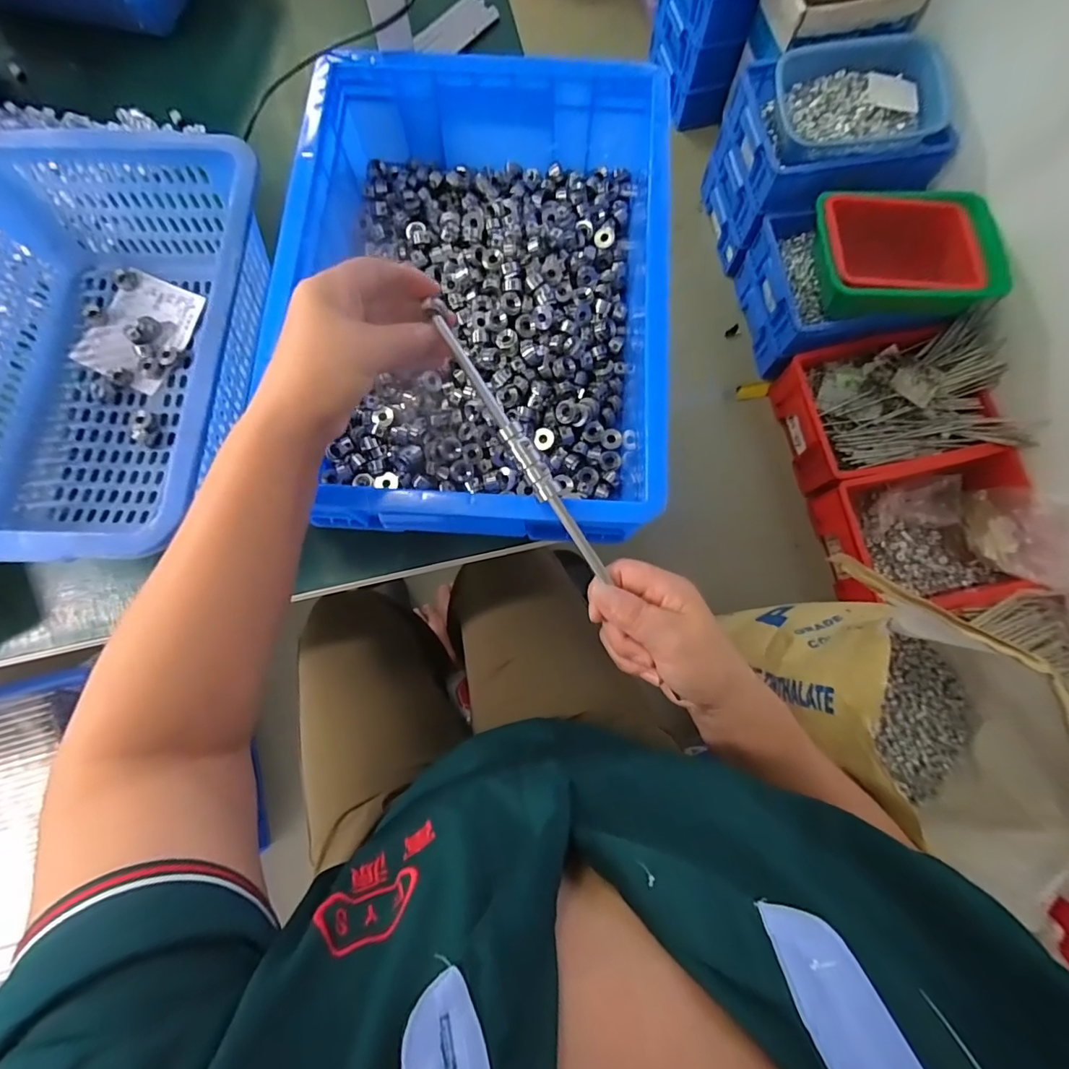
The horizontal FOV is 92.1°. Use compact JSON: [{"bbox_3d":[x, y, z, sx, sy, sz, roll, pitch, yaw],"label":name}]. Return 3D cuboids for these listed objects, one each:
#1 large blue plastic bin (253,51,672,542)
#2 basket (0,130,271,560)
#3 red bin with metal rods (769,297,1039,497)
[{"bbox_3d":[-0.048,-0.205,0.443,0.297,0.097,0.391,3,78,0],"label":"large blue plastic bin"},{"bbox_3d":[-0.357,-0.148,0.433,0.271,0.125,0.343,2,78,0],"label":"basket"},{"bbox_3d":[0.845,-0.301,1.213,0.466,0.226,0.330,-9,78,-2],"label":"red bin with metal rods"}]

